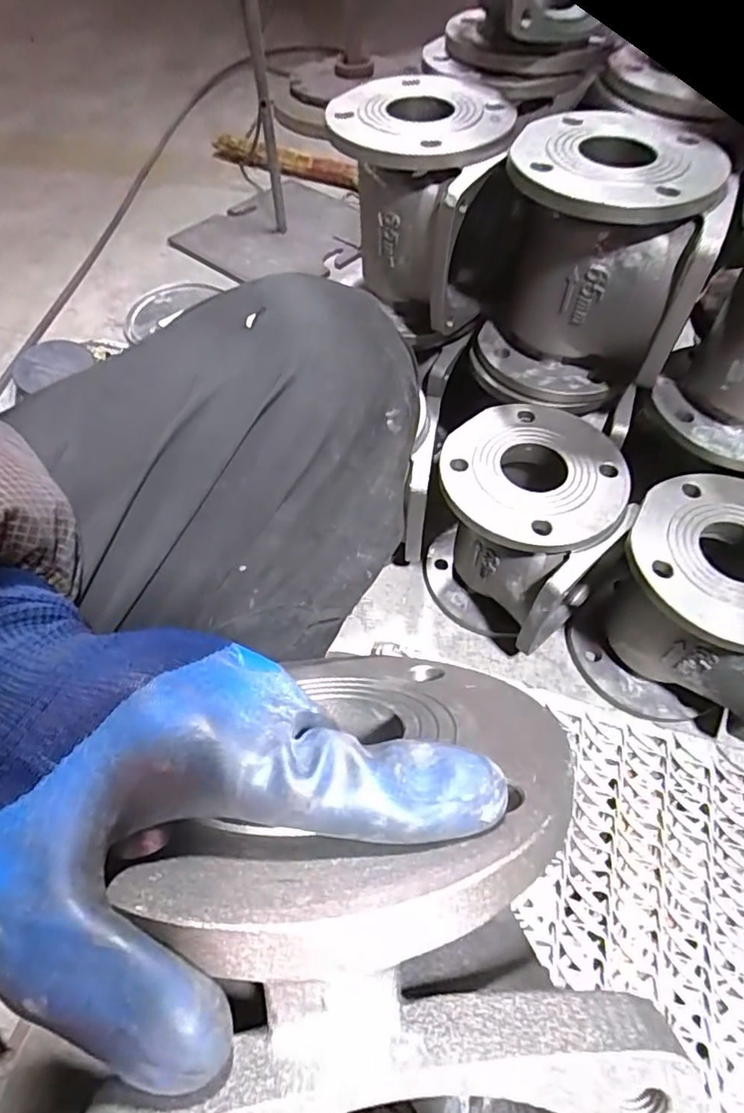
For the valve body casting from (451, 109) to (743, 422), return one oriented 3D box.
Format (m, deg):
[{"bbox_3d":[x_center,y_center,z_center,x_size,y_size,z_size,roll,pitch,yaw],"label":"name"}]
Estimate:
[{"bbox_3d":[0.198,-0.270,0.543,0.175,0.208,0.183,-1,57,0],"label":"valve body casting"}]

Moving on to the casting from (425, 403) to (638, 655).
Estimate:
[{"bbox_3d":[0.157,-0.029,0.613,0.183,0.191,0.177,38,65,23],"label":"casting"}]

